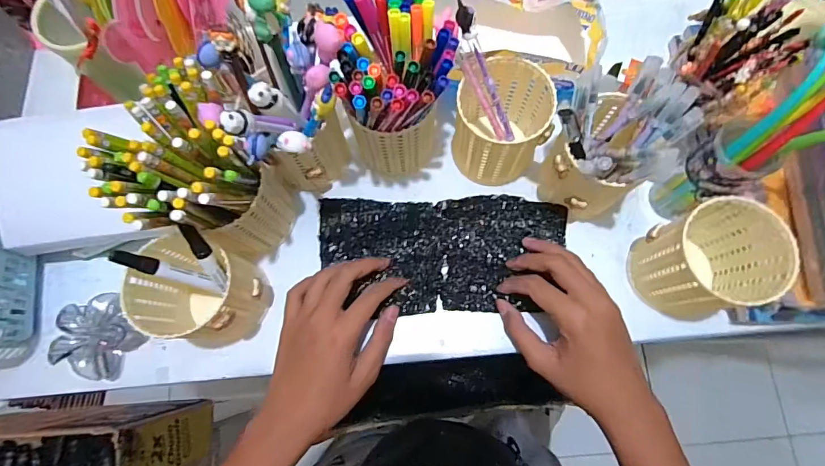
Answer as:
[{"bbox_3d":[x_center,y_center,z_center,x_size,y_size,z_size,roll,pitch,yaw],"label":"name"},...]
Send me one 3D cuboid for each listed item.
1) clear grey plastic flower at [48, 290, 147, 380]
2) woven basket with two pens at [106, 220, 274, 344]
[{"bbox_3d":[-0.296,0.100,0.405,0.063,0.039,0.074,-25,76,-4],"label":"clear grey plastic flower"},{"bbox_3d":[-0.185,0.053,0.377,0.087,0.120,0.091,0,76,2],"label":"woven basket with two pens"}]

